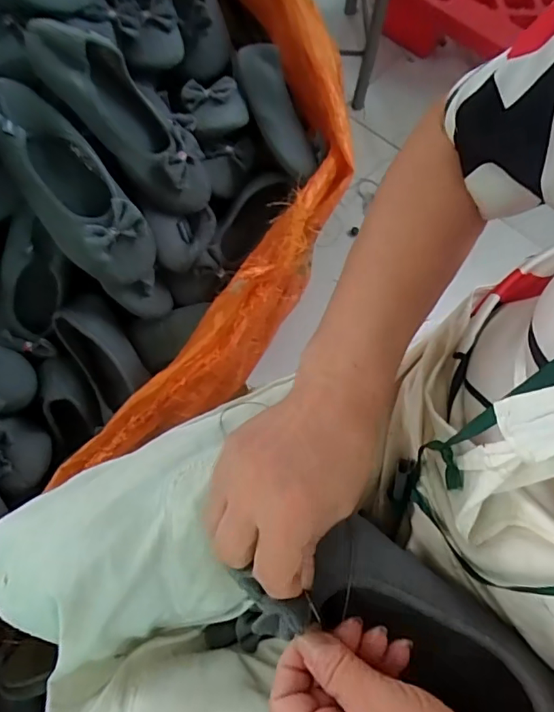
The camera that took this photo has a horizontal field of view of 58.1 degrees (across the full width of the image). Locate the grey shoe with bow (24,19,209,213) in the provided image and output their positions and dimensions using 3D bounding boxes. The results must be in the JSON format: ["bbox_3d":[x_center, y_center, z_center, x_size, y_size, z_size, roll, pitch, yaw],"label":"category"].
[{"bbox_3d":[-0.172,-0.273,0.583,0.057,0.252,0.099,6,59,49],"label":"grey shoe with bow"}]

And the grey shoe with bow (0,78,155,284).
[{"bbox_3d":[-0.235,-0.189,0.560,0.095,0.049,0.250,-41,108,-16],"label":"grey shoe with bow"}]

